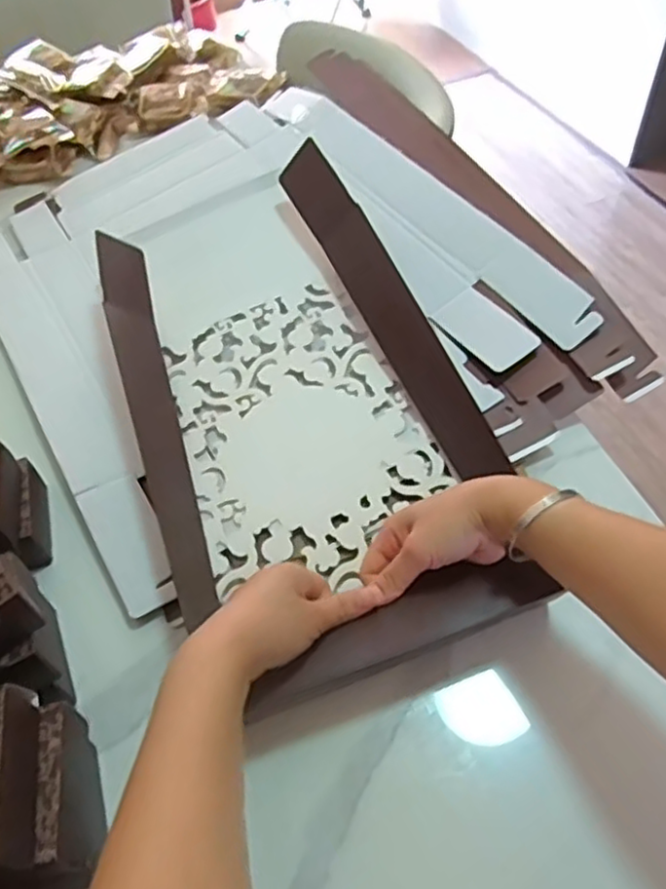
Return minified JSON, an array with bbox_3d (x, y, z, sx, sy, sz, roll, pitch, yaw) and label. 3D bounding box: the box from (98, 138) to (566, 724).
[{"bbox_3d":[-0.056,-0.076,0.610,0.258,0.112,0.456,-19,54,-10],"label":"box"}]

